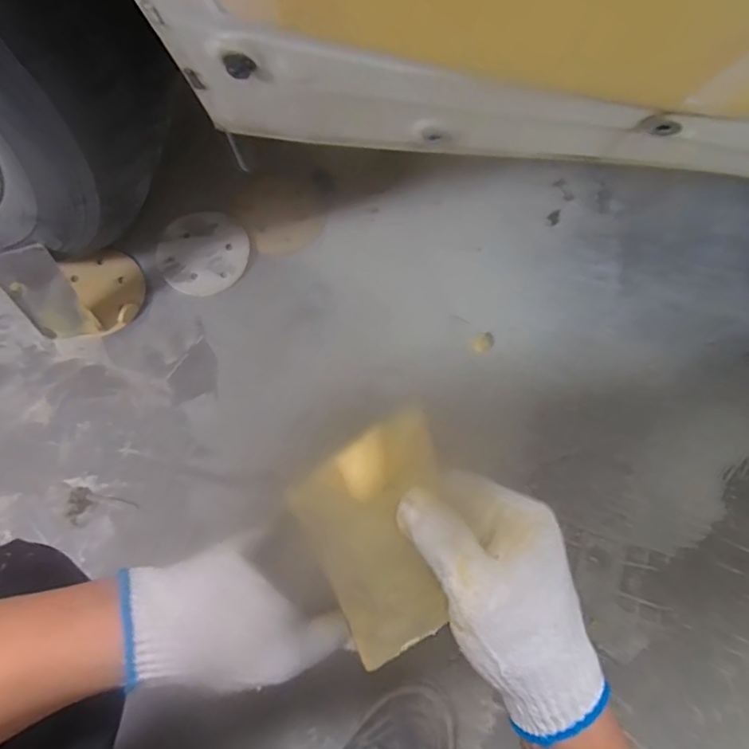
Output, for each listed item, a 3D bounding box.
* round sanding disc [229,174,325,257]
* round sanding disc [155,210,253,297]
[{"bbox_3d":[-0.126,-0.216,0.694,0.102,0.006,0.110,1,81,-9],"label":"round sanding disc"},{"bbox_3d":[-0.225,-0.160,0.677,0.112,0.004,0.113,0,76,-1],"label":"round sanding disc"}]

